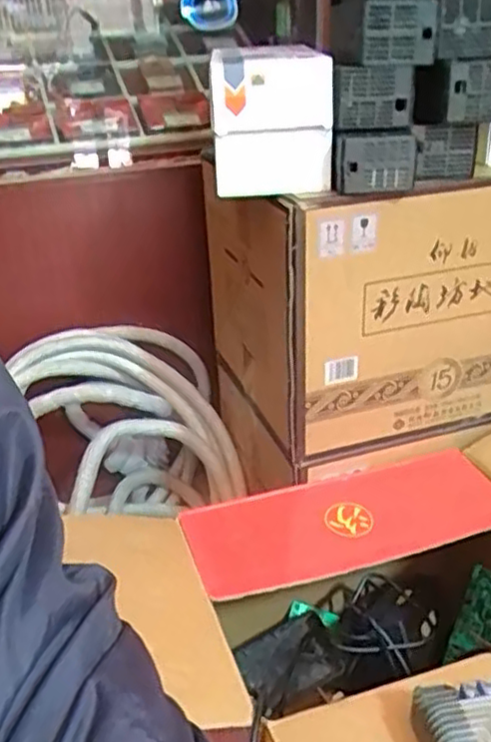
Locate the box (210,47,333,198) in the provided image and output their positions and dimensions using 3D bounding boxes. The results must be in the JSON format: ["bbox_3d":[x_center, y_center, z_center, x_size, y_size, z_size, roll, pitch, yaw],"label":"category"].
[{"bbox_3d":[0.027,-0.252,0.699,0.116,0.126,0.092,0,29,4],"label":"box"}]

